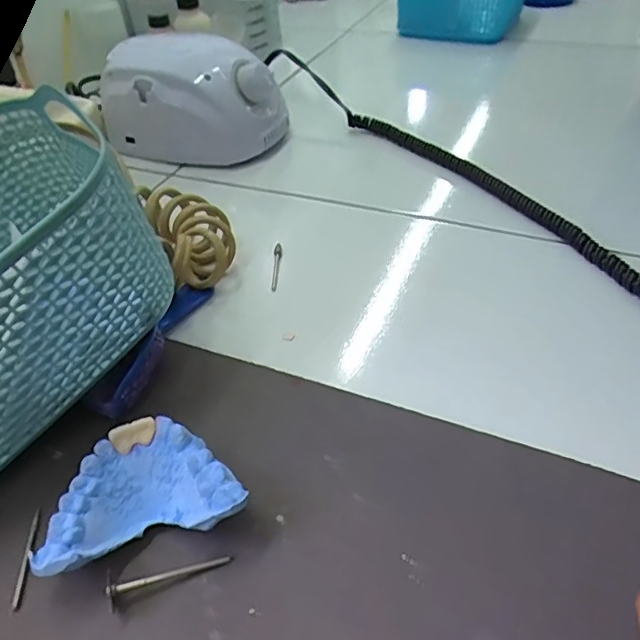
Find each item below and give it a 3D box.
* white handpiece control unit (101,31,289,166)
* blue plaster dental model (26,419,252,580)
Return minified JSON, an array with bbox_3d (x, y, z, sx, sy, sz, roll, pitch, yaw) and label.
[{"bbox_3d":[-0.105,-0.187,0.470,0.140,0.075,0.085,12,45,18],"label":"white handpiece control unit"},{"bbox_3d":[-0.069,0.071,0.221,0.072,0.025,0.049,-14,43,-10],"label":"blue plaster dental model"}]

